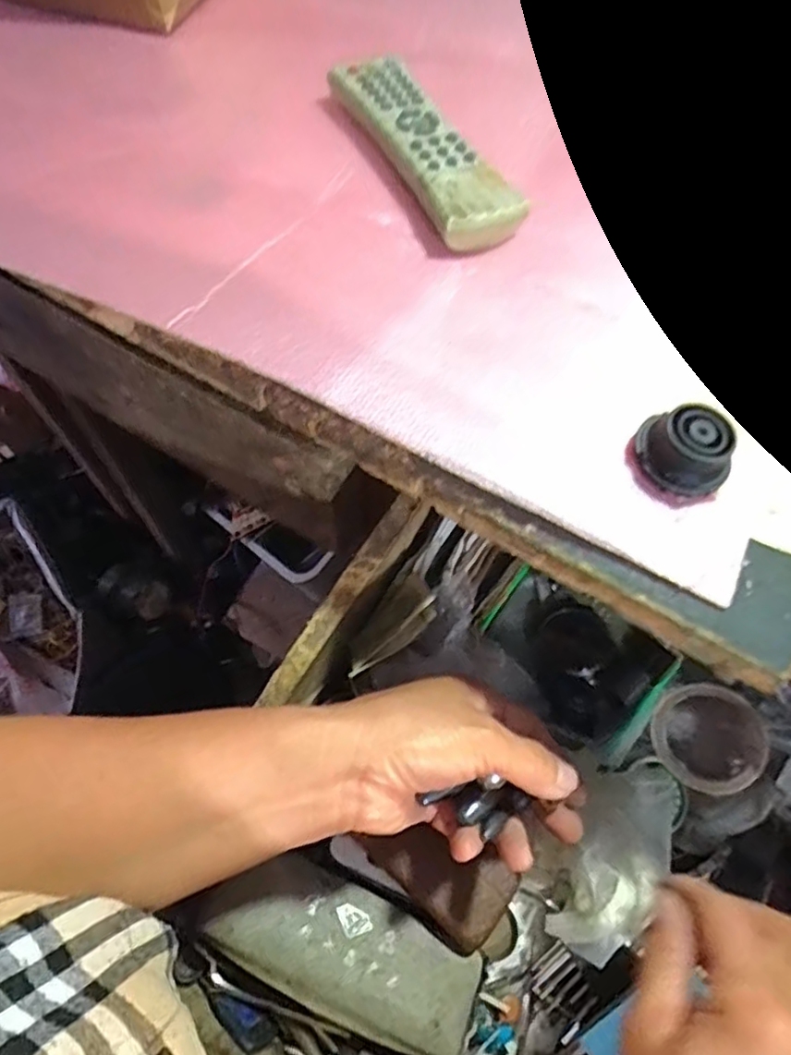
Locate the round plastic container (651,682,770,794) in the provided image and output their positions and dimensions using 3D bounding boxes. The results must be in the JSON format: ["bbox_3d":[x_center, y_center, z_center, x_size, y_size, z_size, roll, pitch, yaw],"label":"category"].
[{"bbox_3d":[0.187,0.128,0.364,0.059,0.043,0.059,-7,65,14],"label":"round plastic container"}]

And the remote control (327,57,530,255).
[{"bbox_3d":[0.016,-0.218,0.346,0.046,0.020,0.159,-21,66,-13],"label":"remote control"}]

